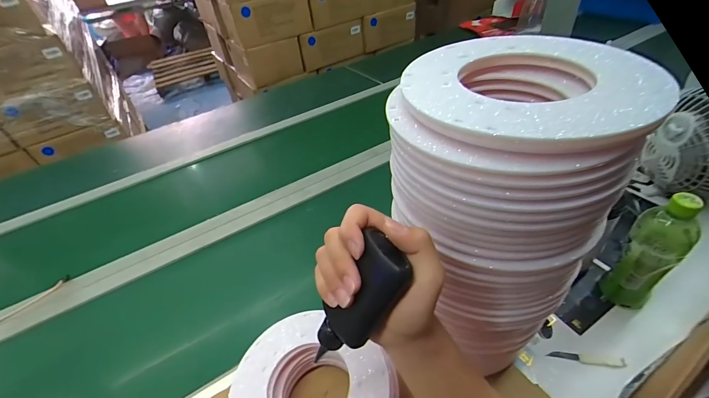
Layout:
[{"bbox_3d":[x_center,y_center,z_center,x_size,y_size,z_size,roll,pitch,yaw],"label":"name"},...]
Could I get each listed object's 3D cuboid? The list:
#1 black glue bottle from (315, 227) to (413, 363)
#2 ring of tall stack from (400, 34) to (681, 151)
[{"bbox_3d":[0.000,0.088,0.273,0.023,0.125,0.041,12,31,-32],"label":"black glue bottle"},{"bbox_3d":[0.130,-0.097,0.270,0.173,0.015,0.190,-4,41,4],"label":"ring of tall stack"}]

